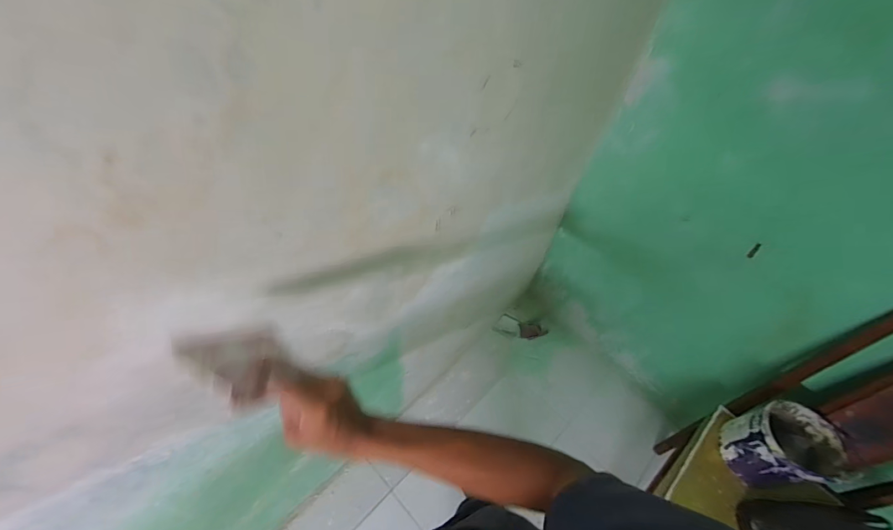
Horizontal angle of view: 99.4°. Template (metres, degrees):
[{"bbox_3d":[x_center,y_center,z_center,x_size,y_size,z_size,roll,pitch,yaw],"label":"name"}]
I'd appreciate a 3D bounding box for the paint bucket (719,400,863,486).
[{"bbox_3d":[0.899,0.482,1.011,0.218,0.179,0.186,-4,54,-4],"label":"paint bucket"}]

